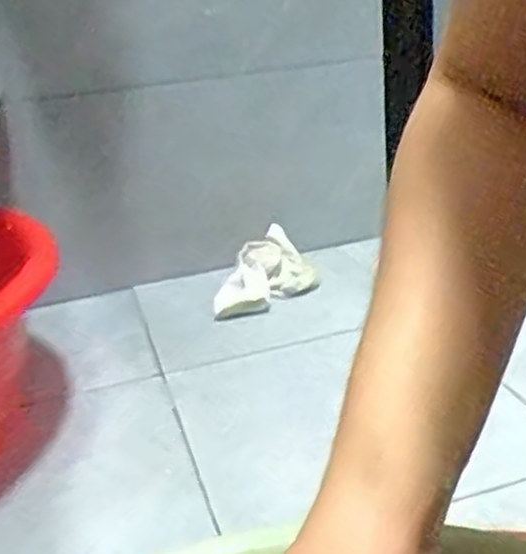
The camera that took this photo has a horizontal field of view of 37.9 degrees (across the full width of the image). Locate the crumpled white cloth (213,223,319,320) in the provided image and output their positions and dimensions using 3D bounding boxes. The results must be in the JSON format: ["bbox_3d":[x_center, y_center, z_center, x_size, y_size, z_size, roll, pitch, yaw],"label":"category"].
[{"bbox_3d":[0.015,-0.007,0.964,0.101,0.049,0.191,3,22,19],"label":"crumpled white cloth"}]

